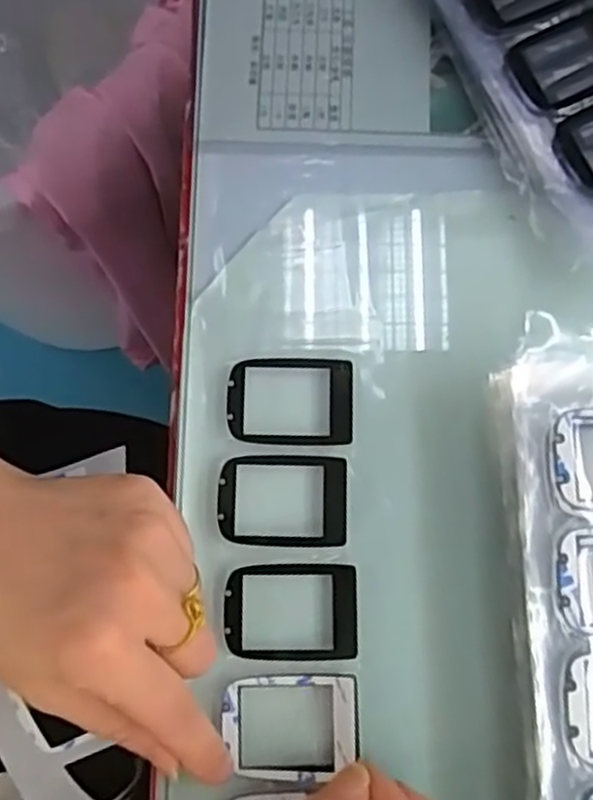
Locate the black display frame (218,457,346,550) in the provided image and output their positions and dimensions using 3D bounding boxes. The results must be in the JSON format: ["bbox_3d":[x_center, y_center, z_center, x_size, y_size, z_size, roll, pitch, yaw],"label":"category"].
[{"bbox_3d":[-0.006,0.040,0.297,0.051,0.004,0.036,0,79,0],"label":"black display frame"}]

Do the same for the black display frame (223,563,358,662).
[{"bbox_3d":[-0.002,0.082,0.288,0.052,0.004,0.036,-2,79,0],"label":"black display frame"}]

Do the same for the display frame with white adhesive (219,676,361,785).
[{"bbox_3d":[-0.003,0.122,0.277,0.051,0.005,0.036,-7,70,10],"label":"display frame with white adhesive"}]

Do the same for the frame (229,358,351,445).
[{"bbox_3d":[-0.002,0.001,0.308,0.051,0.004,0.037,1,77,-5],"label":"frame"}]

